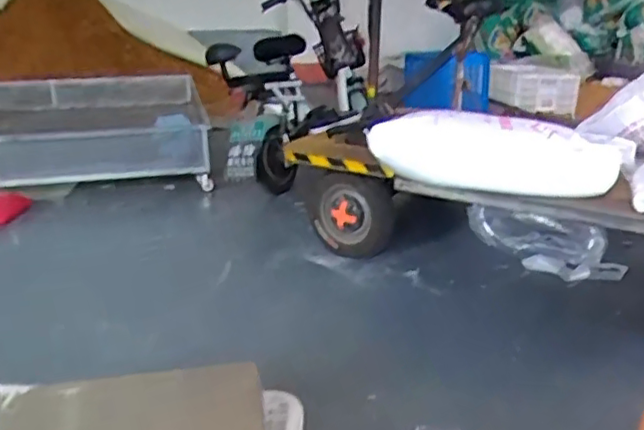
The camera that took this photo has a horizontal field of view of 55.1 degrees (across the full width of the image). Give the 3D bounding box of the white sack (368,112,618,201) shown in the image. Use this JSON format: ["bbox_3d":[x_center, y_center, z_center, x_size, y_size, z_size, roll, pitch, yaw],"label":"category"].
[{"bbox_3d":[0.499,-0.181,1.869,0.705,0.206,0.207,2,20,5],"label":"white sack"}]

